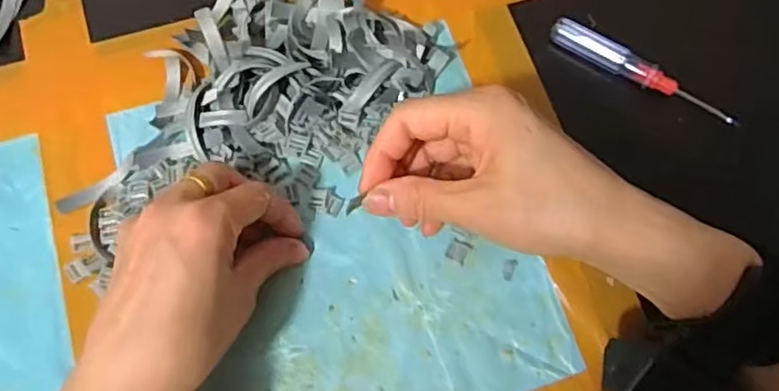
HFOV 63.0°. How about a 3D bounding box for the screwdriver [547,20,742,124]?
[{"bbox_3d":[0.153,-0.075,0.391,0.119,0.018,0.014,33,76,12],"label":"screwdriver"}]

